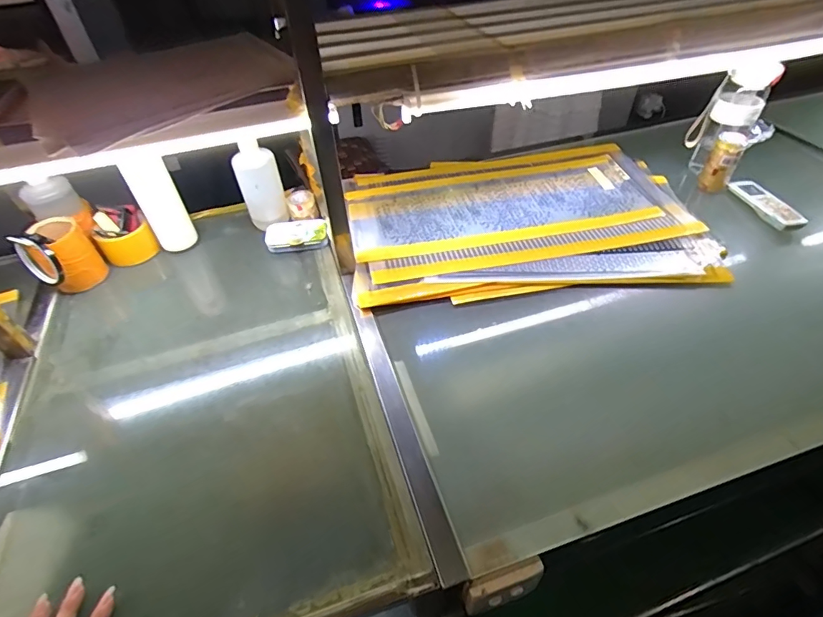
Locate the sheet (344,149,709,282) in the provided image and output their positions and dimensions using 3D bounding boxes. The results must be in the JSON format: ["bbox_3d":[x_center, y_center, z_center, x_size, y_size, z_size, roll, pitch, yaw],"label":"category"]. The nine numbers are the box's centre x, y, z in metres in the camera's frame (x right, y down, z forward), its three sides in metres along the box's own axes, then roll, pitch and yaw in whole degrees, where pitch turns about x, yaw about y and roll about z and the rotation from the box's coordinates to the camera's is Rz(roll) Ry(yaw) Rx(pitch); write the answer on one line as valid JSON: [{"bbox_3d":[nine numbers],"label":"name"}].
[{"bbox_3d":[0.198,-0.204,0.900,0.628,0.015,0.339,-10,47,-7],"label":"sheet"}]

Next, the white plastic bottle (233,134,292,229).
[{"bbox_3d":[-0.273,-0.222,0.824,0.075,0.147,0.070,-17,49,-13],"label":"white plastic bottle"}]

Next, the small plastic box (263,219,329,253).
[{"bbox_3d":[-0.212,-0.134,0.843,0.112,0.034,0.062,-10,47,-7],"label":"small plastic box"}]

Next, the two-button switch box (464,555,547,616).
[{"bbox_3d":[0.103,0.314,0.513,0.091,0.064,0.023,-14,48,-11],"label":"two-button switch box"}]

